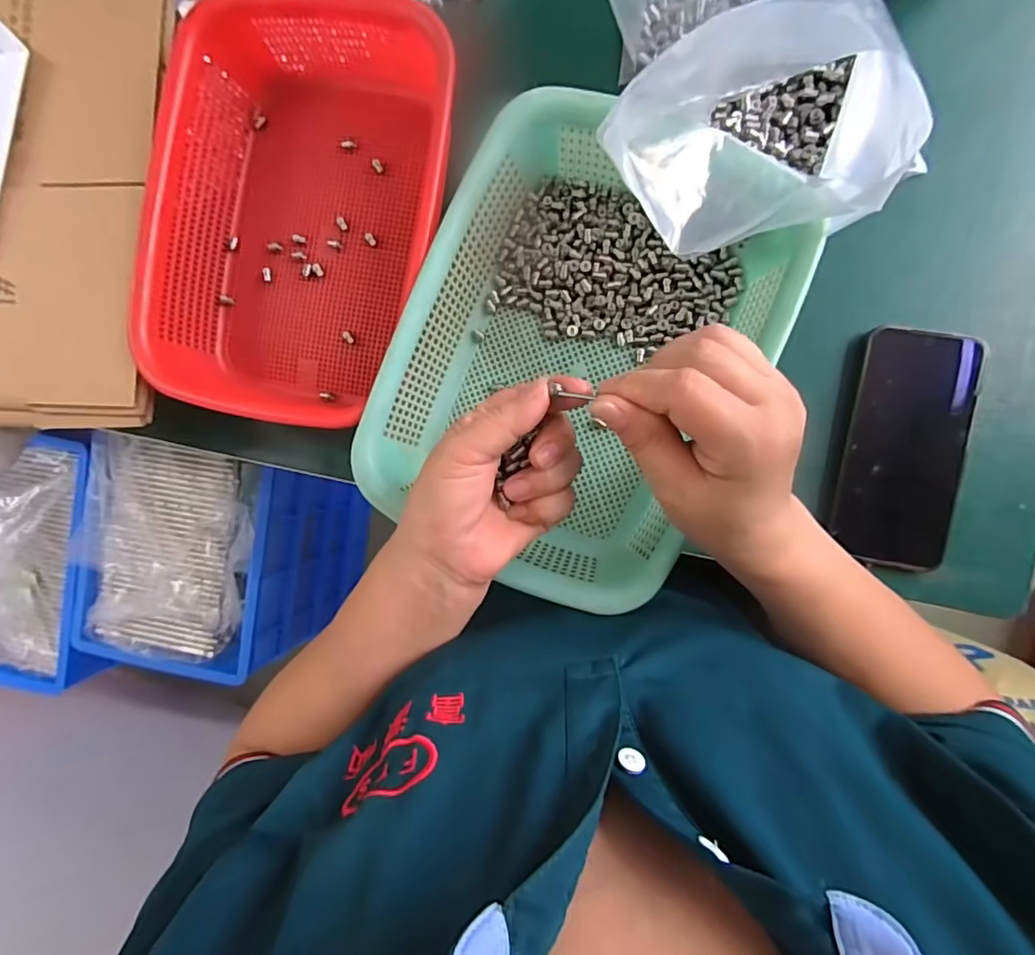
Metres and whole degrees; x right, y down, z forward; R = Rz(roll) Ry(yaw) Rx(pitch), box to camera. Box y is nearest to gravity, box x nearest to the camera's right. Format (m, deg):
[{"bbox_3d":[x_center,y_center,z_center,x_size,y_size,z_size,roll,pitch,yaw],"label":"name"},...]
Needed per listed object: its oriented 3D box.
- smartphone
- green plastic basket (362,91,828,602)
[{"bbox_3d":[0.267,-0.018,0.374,0.074,0.007,0.158,11,94,8],"label":"smartphone"},{"bbox_3d":[0.027,-0.081,0.379,0.207,0.078,0.293,20,90,4],"label":"green plastic basket"}]

